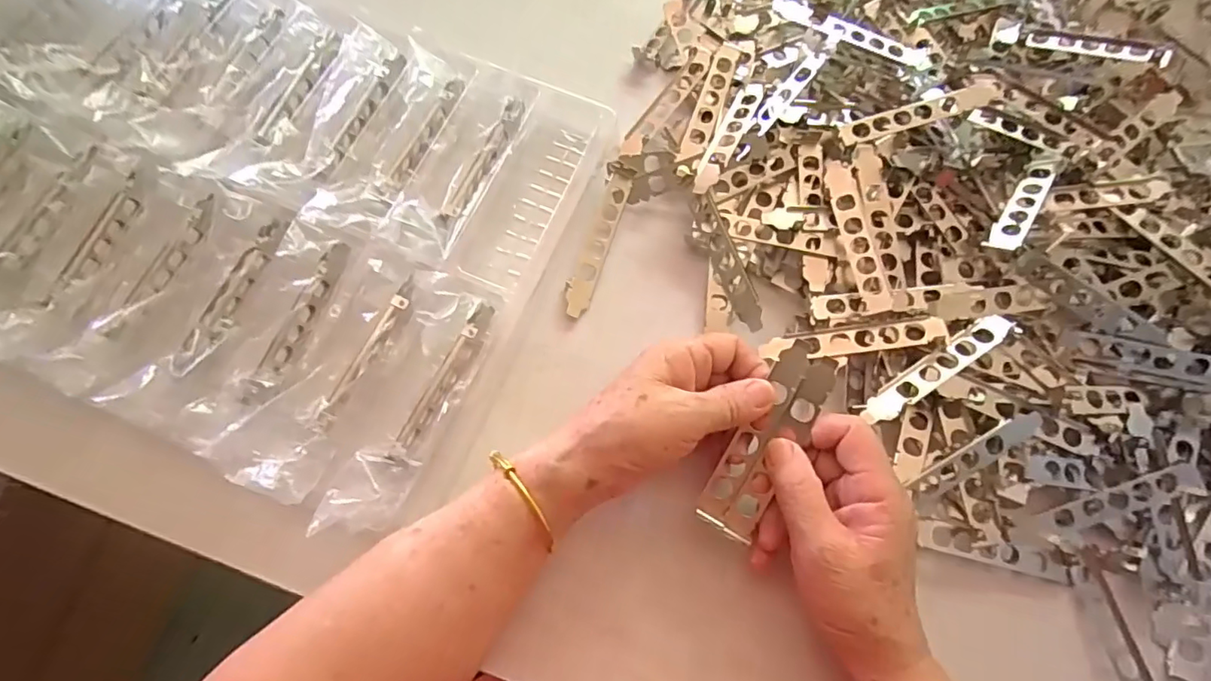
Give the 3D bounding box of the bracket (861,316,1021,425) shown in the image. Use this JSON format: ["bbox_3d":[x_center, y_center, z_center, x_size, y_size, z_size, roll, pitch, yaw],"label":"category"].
[{"bbox_3d":[0.217,0.018,0.363,0.114,0.008,0.021,-32,45,-5],"label":"bracket"}]

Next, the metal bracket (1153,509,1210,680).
[{"bbox_3d":[0.384,0.151,0.353,0.030,0.012,0.130,30,74,8],"label":"metal bracket"}]

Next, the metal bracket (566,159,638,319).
[{"bbox_3d":[-0.005,-0.075,0.413,0.021,0.010,0.123,18,72,4],"label":"metal bracket"}]

